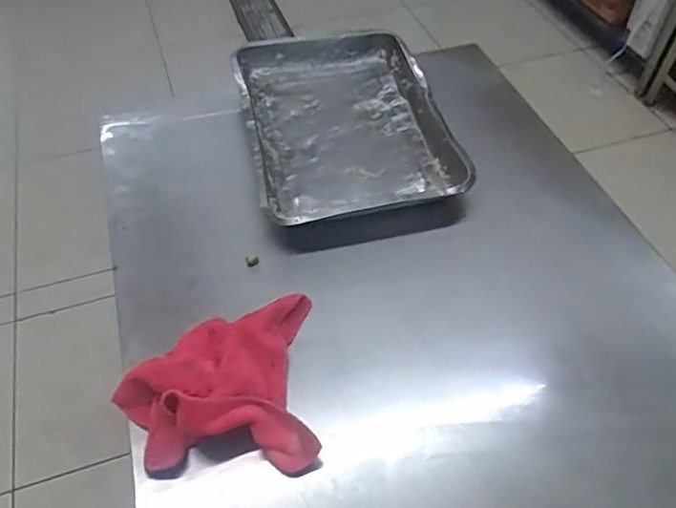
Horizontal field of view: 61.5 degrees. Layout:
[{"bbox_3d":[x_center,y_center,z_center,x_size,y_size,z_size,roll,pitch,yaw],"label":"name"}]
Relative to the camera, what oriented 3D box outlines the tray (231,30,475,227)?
[{"bbox_3d":[0.004,-0.195,0.843,0.271,0.061,0.404,-10,54,-9],"label":"tray"}]

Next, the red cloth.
[{"bbox_3d":[-0.125,0.124,0.579,0.199,0.050,0.189,-4,53,-5],"label":"red cloth"}]

